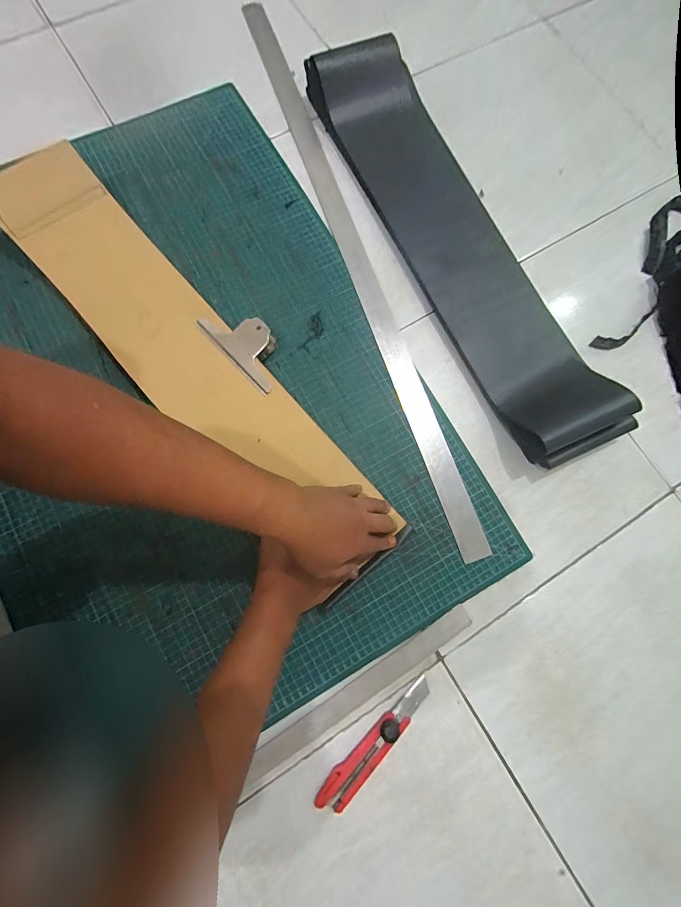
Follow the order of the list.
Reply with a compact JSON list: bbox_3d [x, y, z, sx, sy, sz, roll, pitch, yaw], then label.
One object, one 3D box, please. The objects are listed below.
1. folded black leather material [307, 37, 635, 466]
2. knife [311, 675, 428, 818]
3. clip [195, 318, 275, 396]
[{"bbox_3d":[0.158,-0.326,0.520,0.160,0.056,0.737,-26,80,-6],"label":"folded black leather material"},{"bbox_3d":[0.040,0.335,0.402,0.029,0.014,0.174,43,81,7],"label":"knife"},{"bbox_3d":[-0.123,-0.145,0.488,0.123,0.037,0.069,44,81,7],"label":"clip"}]

